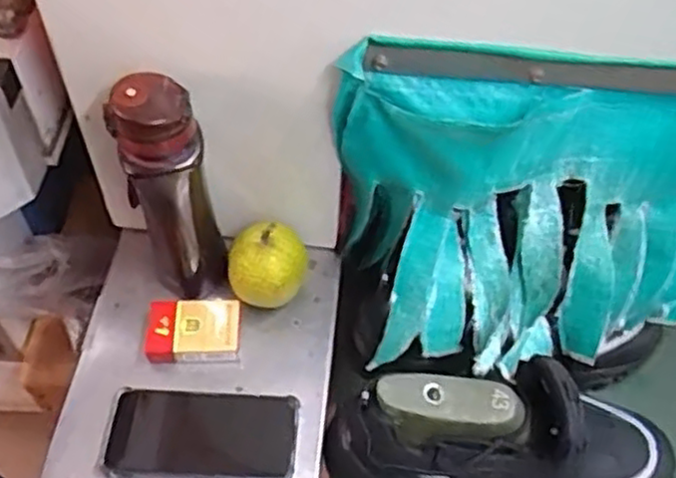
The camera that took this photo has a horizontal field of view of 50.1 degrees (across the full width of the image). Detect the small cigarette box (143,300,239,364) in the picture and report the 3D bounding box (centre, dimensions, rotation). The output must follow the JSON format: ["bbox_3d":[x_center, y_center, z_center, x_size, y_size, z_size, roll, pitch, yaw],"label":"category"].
[{"bbox_3d":[-0.140,0.089,0.695,0.089,0.024,0.060,1,54,-1],"label":"small cigarette box"}]

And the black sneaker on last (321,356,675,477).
[{"bbox_3d":[0.152,0.176,0.623,0.312,0.162,0.112,-1,54,-3],"label":"black sneaker on last"}]

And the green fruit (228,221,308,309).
[{"bbox_3d":[-0.067,0.030,0.707,0.077,0.084,0.064,-6,55,-6],"label":"green fruit"}]

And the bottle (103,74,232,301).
[{"bbox_3d":[-0.145,-0.033,0.643,0.072,0.239,0.066,-14,56,-12],"label":"bottle"}]

